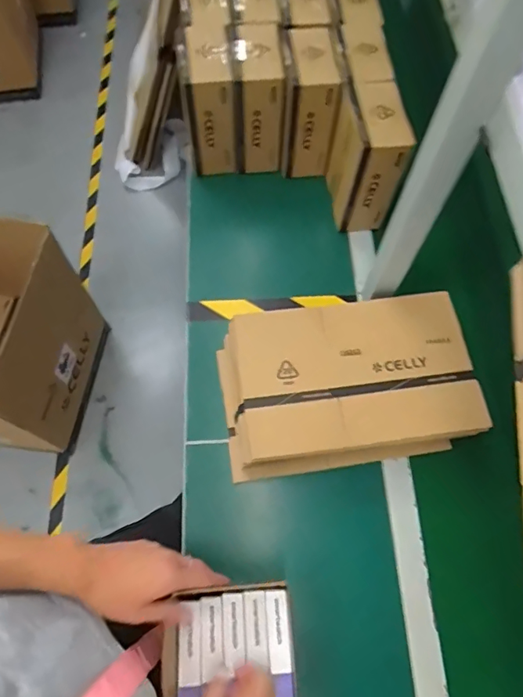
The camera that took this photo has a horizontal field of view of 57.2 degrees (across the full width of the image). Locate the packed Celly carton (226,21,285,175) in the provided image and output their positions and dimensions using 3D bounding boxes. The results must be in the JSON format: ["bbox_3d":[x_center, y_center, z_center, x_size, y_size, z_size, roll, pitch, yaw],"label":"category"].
[{"bbox_3d":[-0.012,-0.457,0.896,0.085,0.201,0.158,-5,67,-3],"label":"packed Celly carton"}]

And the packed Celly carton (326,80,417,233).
[{"bbox_3d":[0.174,-0.324,0.823,0.088,0.195,0.141,-5,67,-3],"label":"packed Celly carton"}]

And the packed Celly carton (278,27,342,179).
[{"bbox_3d":[0.078,-0.442,0.880,0.086,0.196,0.160,-4,67,-3],"label":"packed Celly carton"}]

